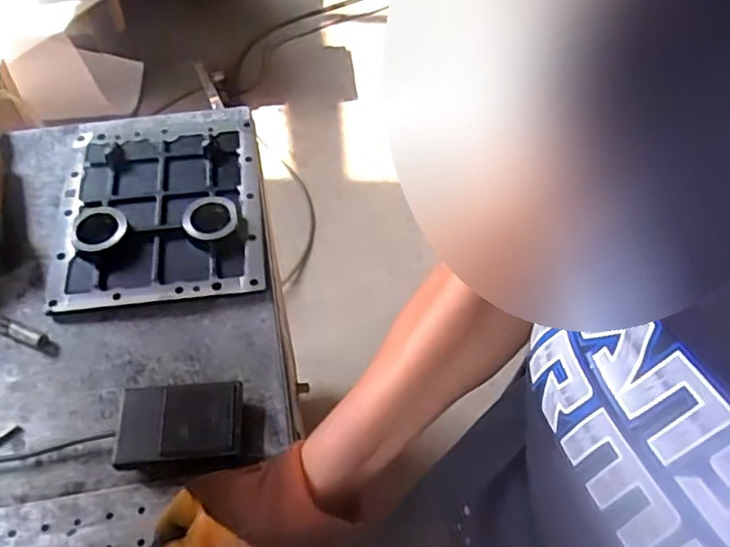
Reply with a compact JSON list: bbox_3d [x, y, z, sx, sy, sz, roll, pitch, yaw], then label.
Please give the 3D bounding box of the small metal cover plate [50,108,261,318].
[{"bbox_3d":[-0.222,-0.083,0.697,0.208,0.022,0.266,-6,56,-6],"label":"small metal cover plate"}]

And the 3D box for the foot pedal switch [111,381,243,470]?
[{"bbox_3d":[-0.160,0.127,0.545,0.106,0.024,0.065,-3,56,-4],"label":"foot pedal switch"}]

